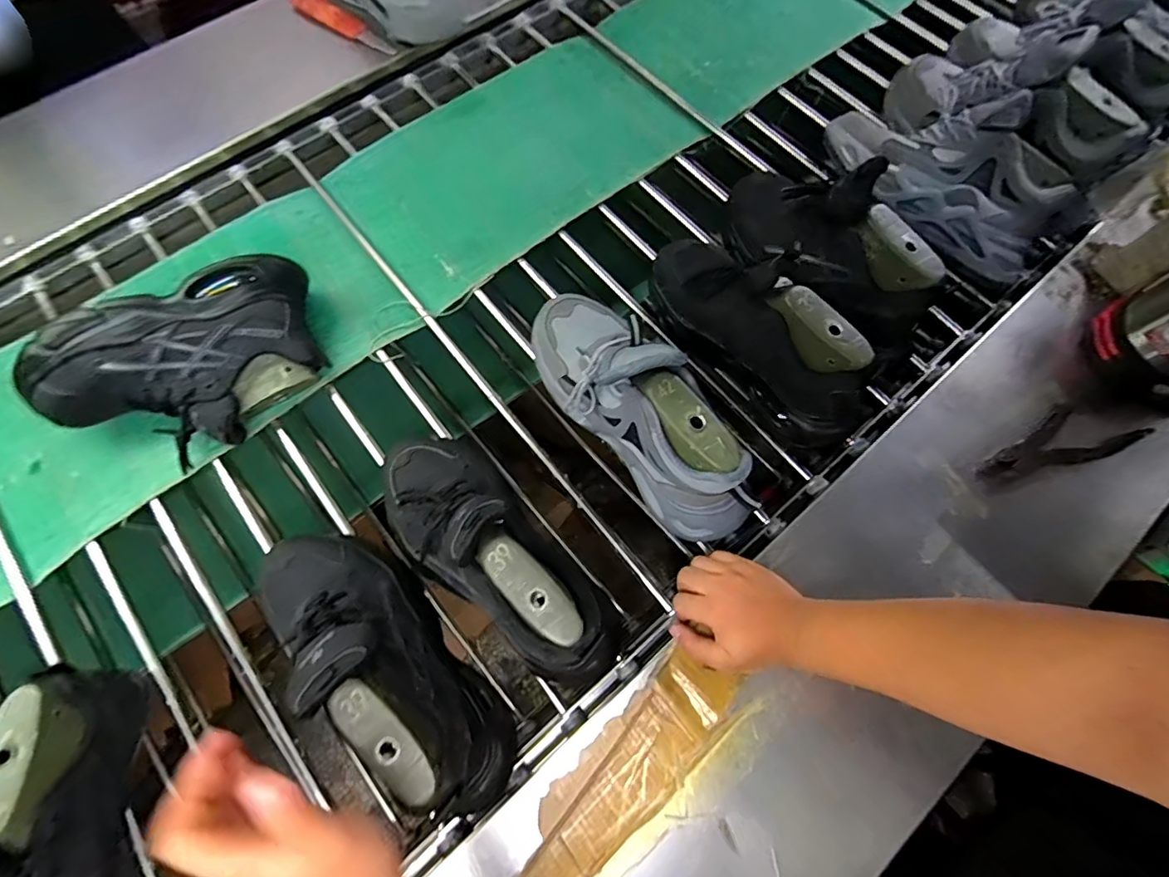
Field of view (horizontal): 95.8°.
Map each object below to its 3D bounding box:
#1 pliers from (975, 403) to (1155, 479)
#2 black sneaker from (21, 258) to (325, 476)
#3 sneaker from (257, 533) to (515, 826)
[{"bbox_3d":[0.496,0.006,0.552,0.182,0.018,0.065,-23,73,-9],"label":"pliers"},{"bbox_3d":[-0.406,-0.076,0.553,0.265,0.113,0.134,-35,75,-12],"label":"black sneaker"},{"bbox_3d":[-0.165,0.178,0.429,0.091,0.117,0.278,-42,76,-14],"label":"sneaker"}]

